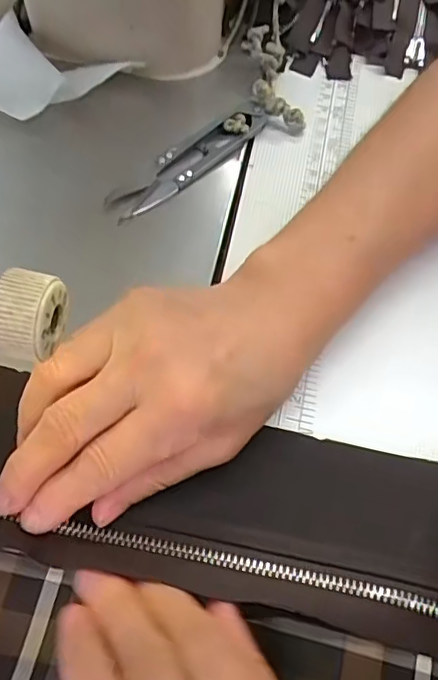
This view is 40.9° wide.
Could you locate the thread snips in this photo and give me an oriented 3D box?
[{"bbox_3d":[-0.015,-0.097,0.311,0.102,0.012,0.024,-36,70,-20],"label":"thread snips"}]

